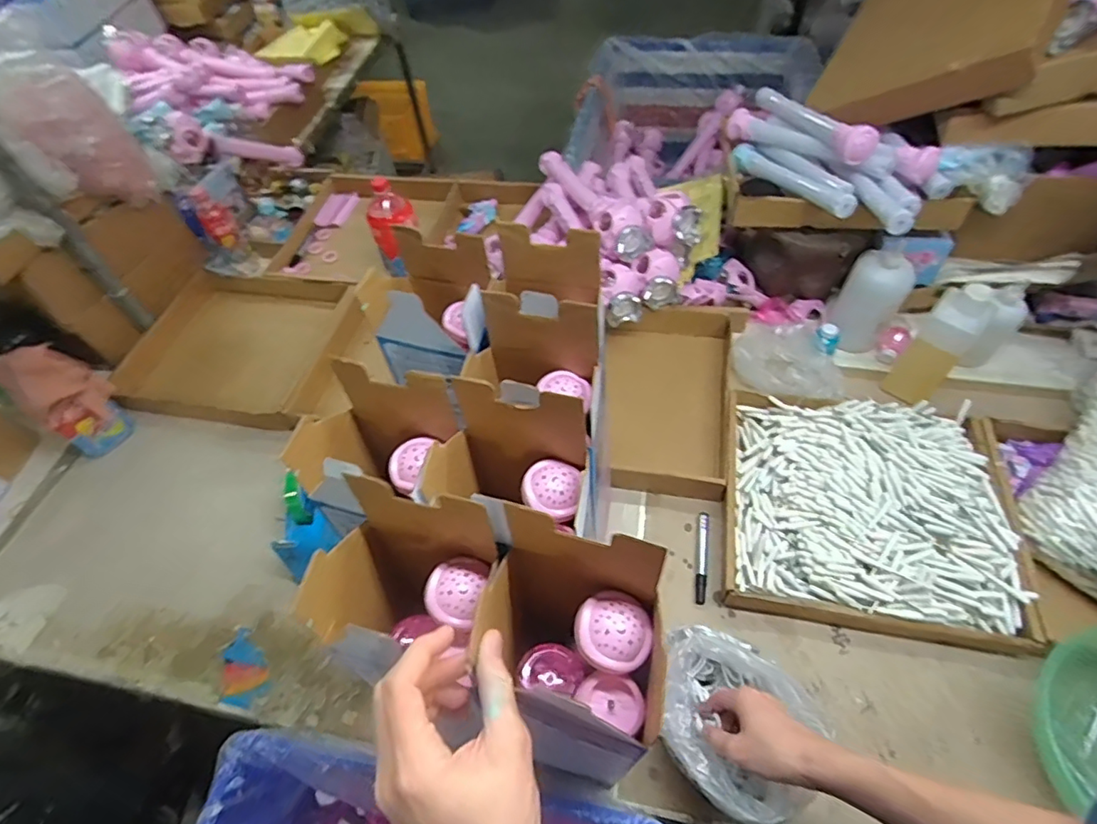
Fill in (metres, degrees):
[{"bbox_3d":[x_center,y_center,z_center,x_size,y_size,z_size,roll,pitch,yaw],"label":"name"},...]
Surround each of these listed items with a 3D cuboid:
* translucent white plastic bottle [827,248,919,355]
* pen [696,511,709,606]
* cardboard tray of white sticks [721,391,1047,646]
[{"bbox_3d":[0.569,-0.195,0.988,0.089,0.192,0.088,-2,54,3],"label":"translucent white plastic bottle"},{"bbox_3d":[0.225,0.211,0.814,0.015,0.018,0.133,6,55,9],"label":"pen"},{"bbox_3d":[0.455,0.129,0.806,0.375,0.068,0.333,8,55,10],"label":"cardboard tray of white sticks"}]

